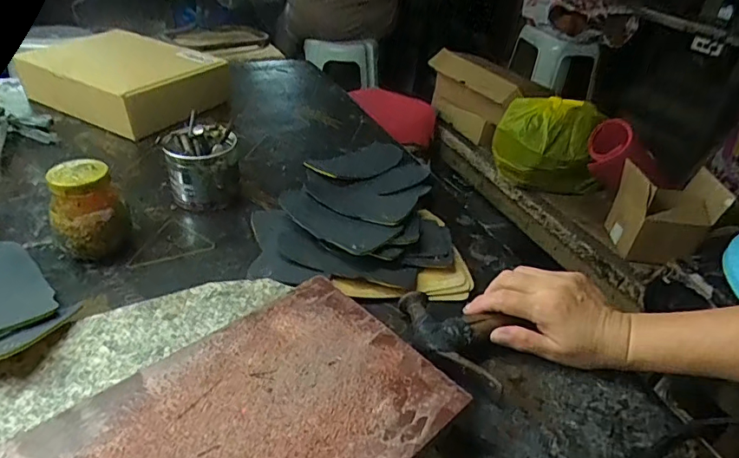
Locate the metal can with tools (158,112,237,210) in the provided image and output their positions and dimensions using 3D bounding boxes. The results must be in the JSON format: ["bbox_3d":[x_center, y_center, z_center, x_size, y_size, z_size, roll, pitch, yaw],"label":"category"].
[{"bbox_3d":[-0.209,-0.081,0.624,0.086,0.081,0.094,-6,37,-14],"label":"metal can with tools"}]

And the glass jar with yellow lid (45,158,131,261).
[{"bbox_3d":[-0.289,-0.016,0.511,0.067,0.094,0.059,-20,42,-29],"label":"glass jar with yellow lid"}]

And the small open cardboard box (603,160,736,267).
[{"bbox_3d":[0.582,-0.028,0.984,0.180,0.173,0.125,7,34,1],"label":"small open cardboard box"}]

